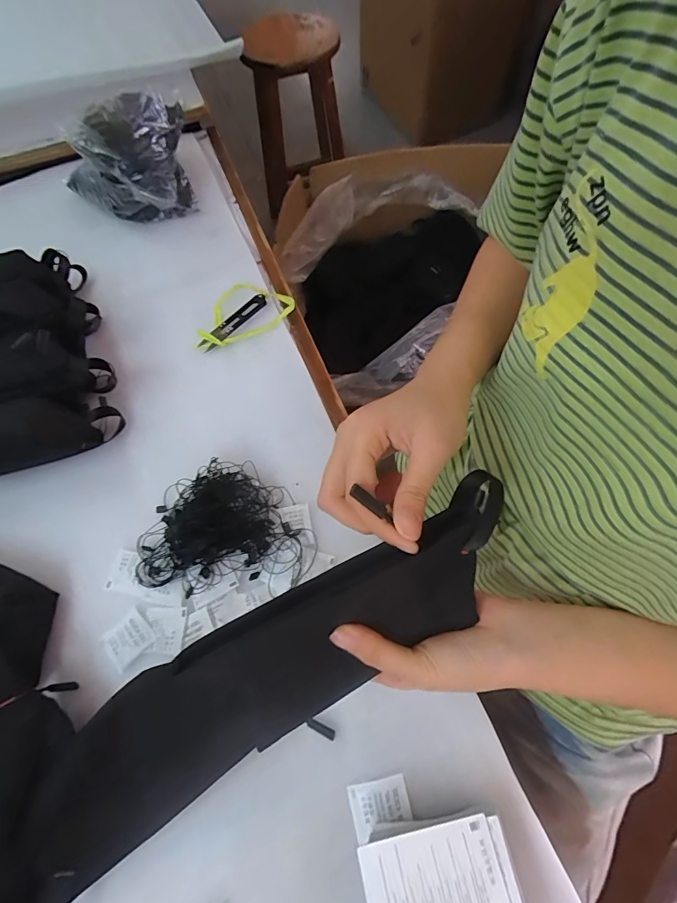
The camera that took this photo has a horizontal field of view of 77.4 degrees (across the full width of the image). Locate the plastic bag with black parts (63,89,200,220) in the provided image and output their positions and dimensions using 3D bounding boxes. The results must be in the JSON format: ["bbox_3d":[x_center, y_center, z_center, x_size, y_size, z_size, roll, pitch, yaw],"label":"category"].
[{"bbox_3d":[-0.282,-0.396,0.573,0.180,0.106,0.131,-27,67,-9],"label":"plastic bag with black parts"}]

